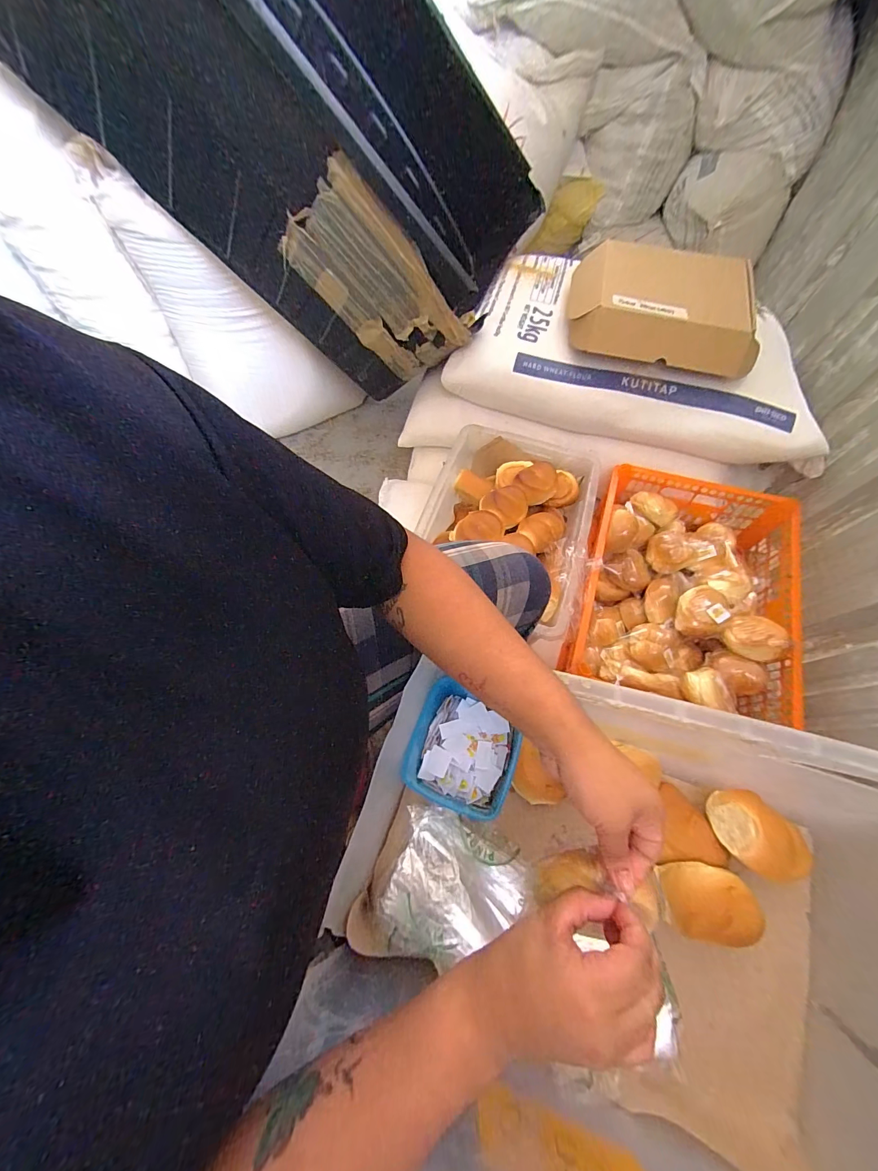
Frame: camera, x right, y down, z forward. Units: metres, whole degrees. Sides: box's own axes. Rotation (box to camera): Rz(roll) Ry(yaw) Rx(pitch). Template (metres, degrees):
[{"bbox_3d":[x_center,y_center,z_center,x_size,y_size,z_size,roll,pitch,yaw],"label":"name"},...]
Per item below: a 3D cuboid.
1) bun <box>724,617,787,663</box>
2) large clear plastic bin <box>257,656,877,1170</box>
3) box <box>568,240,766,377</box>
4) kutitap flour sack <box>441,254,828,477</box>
[{"bbox_3d":[0.492,0.080,0.592,0.059,0.059,0.074,-15,68,-6],"label":"bun"},{"bbox_3d":[0.149,0.287,0.319,0.449,0.217,0.354,15,68,7],"label":"large clear plastic bin"},{"bbox_3d":[0.411,-0.516,0.695,0.321,0.087,0.216,13,68,6],"label":"box"},{"bbox_3d":[0.403,-0.473,0.784,0.705,0.124,0.338,16,68,7],"label":"kutitap flour sack"}]

